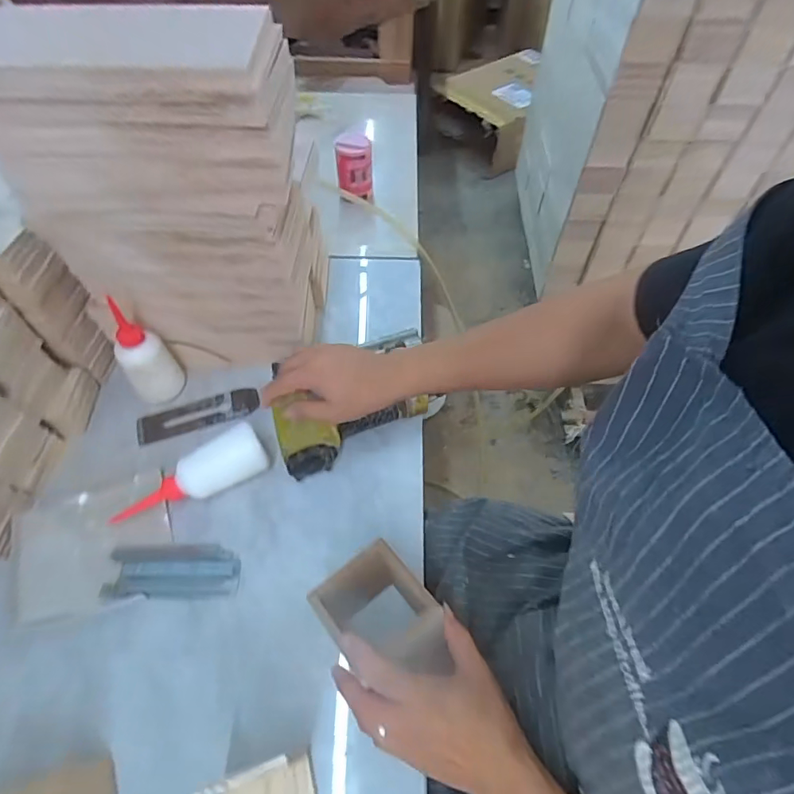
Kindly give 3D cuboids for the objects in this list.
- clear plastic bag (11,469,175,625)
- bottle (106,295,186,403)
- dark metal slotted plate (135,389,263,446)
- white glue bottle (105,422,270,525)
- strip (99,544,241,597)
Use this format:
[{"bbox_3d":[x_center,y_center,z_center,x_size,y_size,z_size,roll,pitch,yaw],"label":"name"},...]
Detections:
[{"bbox_3d":[-0.332,0.160,0.522,0.148,0.015,0.147,-14,59,-18],"label":"clear plastic bag"},{"bbox_3d":[-0.317,-0.046,0.599,0.062,0.137,0.053,-32,62,-20],"label":"bottle"},{"bbox_3d":[-0.263,0.023,0.628,0.154,0.009,0.045,-18,63,-10],"label":"dark metal slotted plate"},{"bbox_3d":[-0.234,0.098,0.546,0.172,0.047,0.053,-30,61,-19],"label":"white glue bottle"},{"bbox_3d":[-0.241,0.185,0.509,0.138,0.011,0.054,-1,56,-1],"label":"strip"}]

